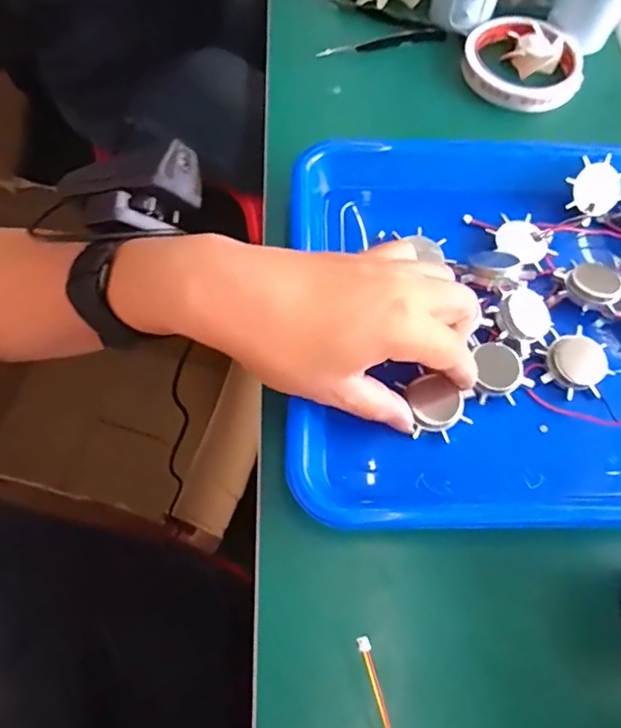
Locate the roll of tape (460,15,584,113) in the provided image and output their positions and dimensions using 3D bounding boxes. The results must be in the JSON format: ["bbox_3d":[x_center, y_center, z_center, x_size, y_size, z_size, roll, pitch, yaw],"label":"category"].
[{"bbox_3d":[0.170,-0.242,0.423,0.092,0.016,0.090,2,66,-3],"label":"roll of tape"}]

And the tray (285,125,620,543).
[{"bbox_3d":[0.166,-0.028,0.326,0.347,0.053,0.255,1,66,-4],"label":"tray"}]

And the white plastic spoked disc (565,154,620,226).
[{"bbox_3d":[0.190,-0.118,0.353,0.043,0.004,0.037,-39,104,-2],"label":"white plastic spoked disc"}]

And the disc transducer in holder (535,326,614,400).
[{"bbox_3d":[0.154,0.000,0.309,0.040,0.010,0.038,35,68,12],"label":"disc transducer in holder"}]

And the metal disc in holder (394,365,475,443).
[{"bbox_3d":[0.070,0.023,0.297,0.039,0.006,0.037,6,67,-1],"label":"metal disc in holder"}]

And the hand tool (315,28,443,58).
[{"bbox_3d":[0.059,-0.266,0.434,0.106,0.009,0.013,-12,69,-8],"label":"hand tool"}]

